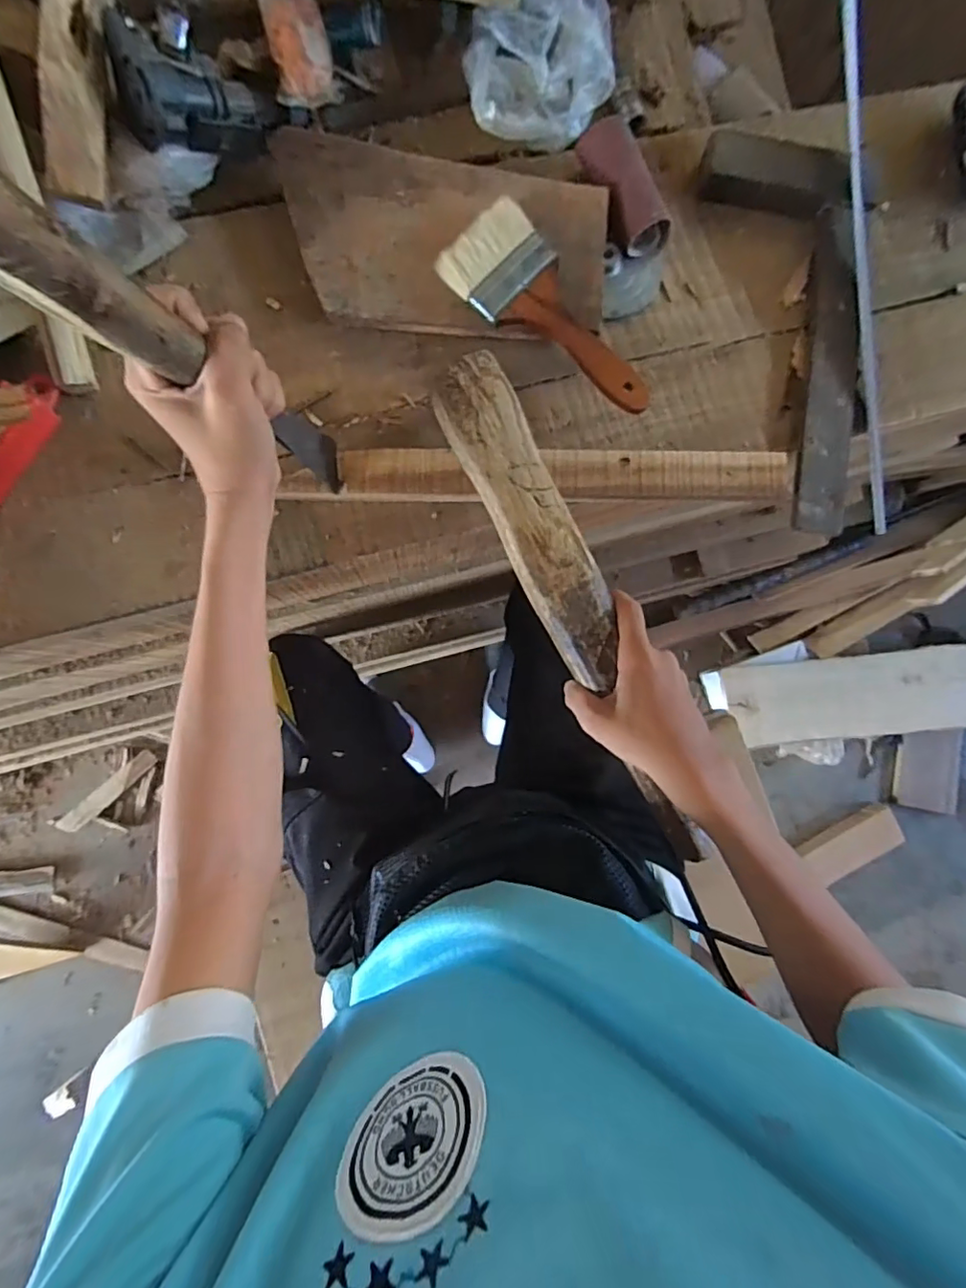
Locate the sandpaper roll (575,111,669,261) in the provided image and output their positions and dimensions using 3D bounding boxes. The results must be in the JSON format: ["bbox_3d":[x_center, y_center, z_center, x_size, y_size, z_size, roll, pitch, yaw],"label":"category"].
[{"bbox_3d":[0.113,-0.367,0.437,0.040,0.031,0.103,-23,87,-6],"label":"sandpaper roll"}]

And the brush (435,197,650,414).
[{"bbox_3d":[0.054,-0.245,0.418,0.184,0.025,0.073,44,84,1],"label":"brush"}]

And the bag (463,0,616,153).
[{"bbox_3d":[0.045,-0.468,0.443,0.121,0.052,0.106,-11,86,-5],"label":"bag"}]

